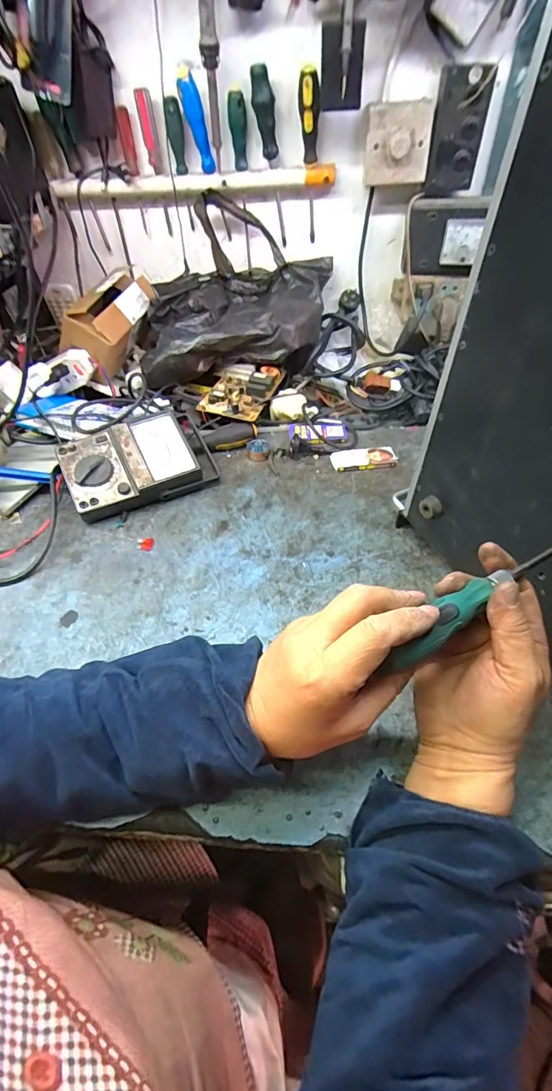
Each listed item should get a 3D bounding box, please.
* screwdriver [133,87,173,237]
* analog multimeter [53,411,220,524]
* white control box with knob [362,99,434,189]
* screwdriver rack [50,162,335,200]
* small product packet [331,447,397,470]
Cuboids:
[{"bbox_3d":[-0.179,-0.571,0.701,0.020,0.197,0.027,-4,71,-2],"label":"screwdriver"},{"bbox_3d":[-0.188,-0.118,0.641,0.200,0.059,0.131,-19,67,-18],"label":"analog multimeter"},{"bbox_3d":[0.168,-0.556,0.644,0.090,0.090,0.038,6,47,7],"label":"white control box with knob"},{"bbox_3d":[-0.128,-0.557,0.712,0.425,0.036,0.023,0,46,1],"label":"screwdriver rack"},{"bbox_3d":[0.128,-0.130,0.684,0.093,0.010,0.034,-5,46,-3],"label":"small product packet"}]

